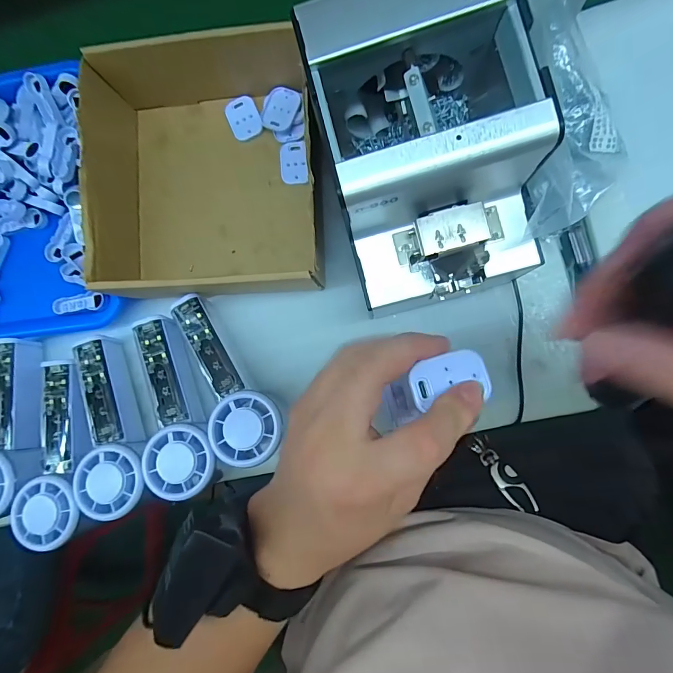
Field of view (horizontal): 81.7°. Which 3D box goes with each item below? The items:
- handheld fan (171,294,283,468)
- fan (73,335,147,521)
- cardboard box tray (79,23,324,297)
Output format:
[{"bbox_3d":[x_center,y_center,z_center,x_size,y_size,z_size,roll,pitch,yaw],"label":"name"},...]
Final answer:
[{"bbox_3d":[-0.091,0.033,0.322,0.053,0.027,0.150,-31,69,4],"label":"handheld fan"},{"bbox_3d":[-0.195,0.077,0.338,0.064,0.047,0.153,-24,69,15],"label":"fan"},{"bbox_3d":[-0.115,-0.151,0.342,0.189,0.067,0.224,-4,88,6],"label":"cardboard box tray"}]

